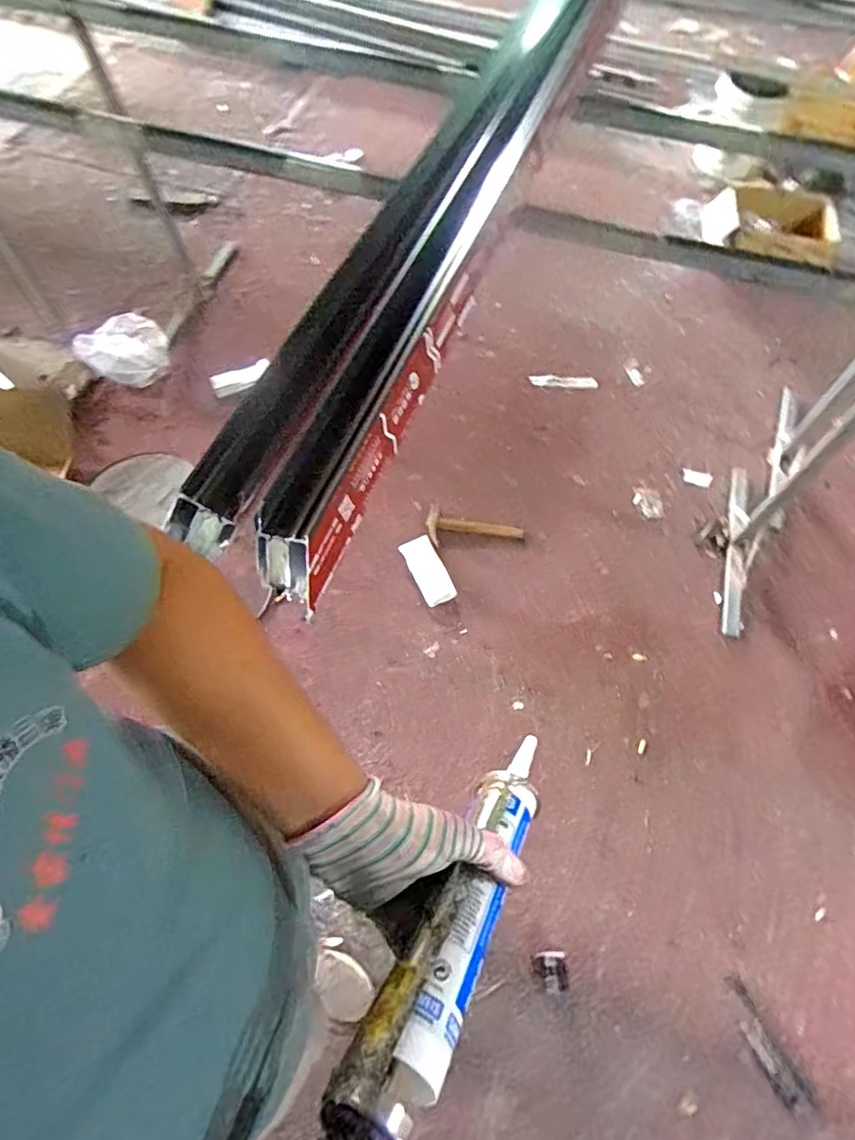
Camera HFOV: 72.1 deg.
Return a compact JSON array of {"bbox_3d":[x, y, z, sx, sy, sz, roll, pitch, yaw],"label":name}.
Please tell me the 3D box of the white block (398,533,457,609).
[{"bbox_3d":[0.001,-0.003,1.715,0.093,0.035,0.221,-24,68,-12],"label":"white block"}]

